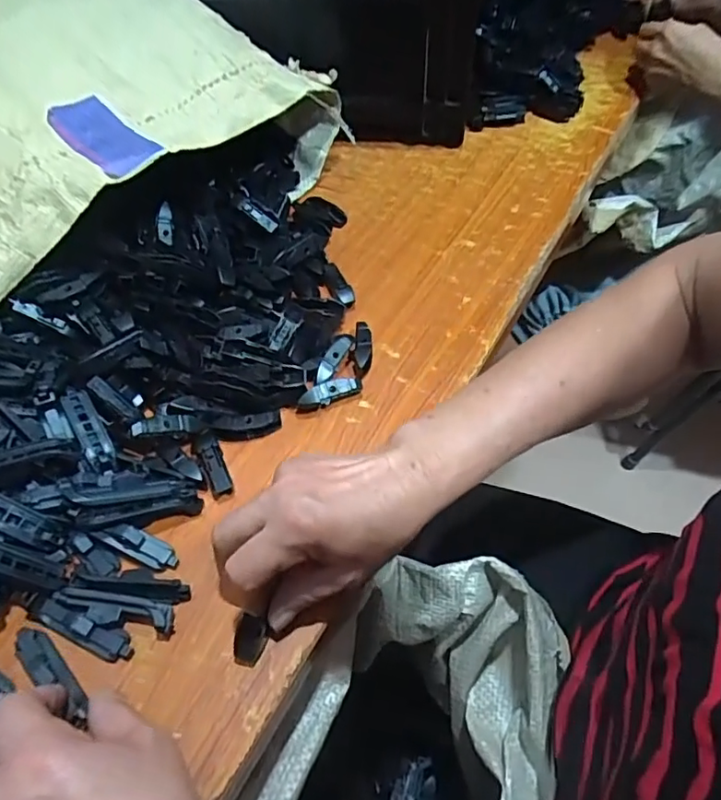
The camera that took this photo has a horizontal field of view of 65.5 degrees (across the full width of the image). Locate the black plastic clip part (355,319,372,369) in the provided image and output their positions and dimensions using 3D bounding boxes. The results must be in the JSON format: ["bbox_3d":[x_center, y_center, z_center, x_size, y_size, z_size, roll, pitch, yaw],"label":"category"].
[{"bbox_3d":[0.002,-0.045,0.468,0.013,0.015,0.049,0,54,3],"label":"black plastic clip part"}]

